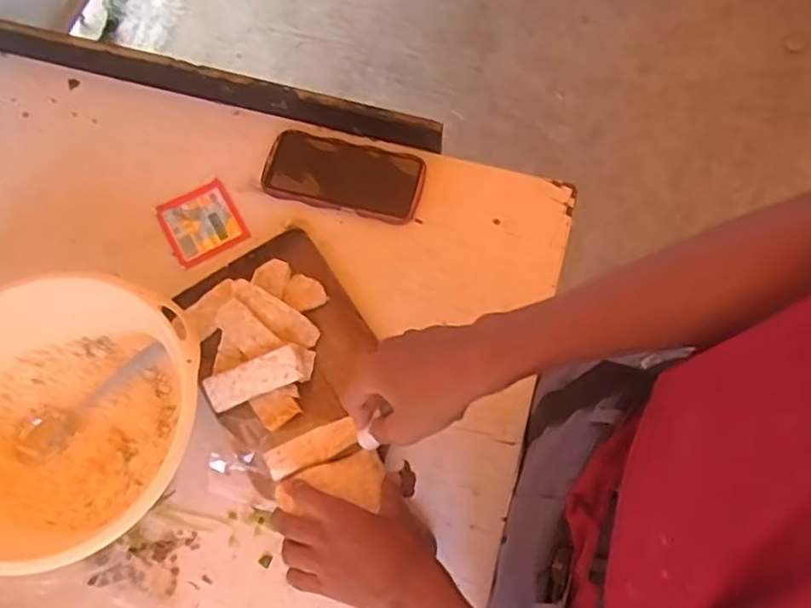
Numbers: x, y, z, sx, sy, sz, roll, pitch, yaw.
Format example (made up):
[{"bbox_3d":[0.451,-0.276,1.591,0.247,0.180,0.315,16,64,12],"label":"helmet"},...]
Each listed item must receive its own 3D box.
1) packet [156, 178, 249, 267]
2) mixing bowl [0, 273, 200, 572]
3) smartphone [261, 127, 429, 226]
[{"bbox_3d":[-0.216,-0.086,0.710,0.077,0.005,0.081,-27,73,-9],"label":"packet"},{"bbox_3d":[-0.299,0.105,0.593,0.249,0.101,0.237,0,71,0],"label":"mixing bowl"},{"bbox_3d":[-0.066,-0.138,0.717,0.166,0.012,0.083,14,71,5],"label":"smartphone"}]

